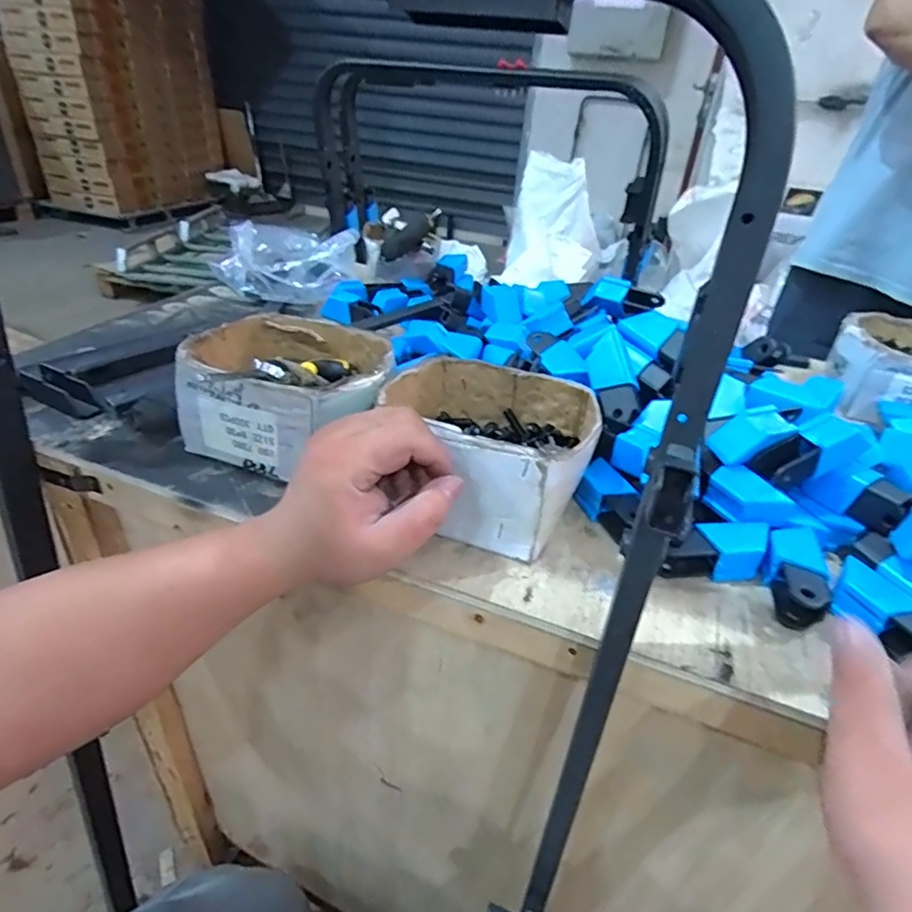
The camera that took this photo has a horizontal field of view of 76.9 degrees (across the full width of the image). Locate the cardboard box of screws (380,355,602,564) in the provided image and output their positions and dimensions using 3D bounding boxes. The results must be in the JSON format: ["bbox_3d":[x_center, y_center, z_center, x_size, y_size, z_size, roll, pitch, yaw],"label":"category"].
[{"bbox_3d":[0.021,-0.011,0.441,0.159,0.076,0.143,19,35,20],"label":"cardboard box of screws"}]

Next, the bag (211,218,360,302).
[{"bbox_3d":[-0.233,-0.273,0.791,0.164,0.073,0.174,-14,38,-27],"label":"bag"}]

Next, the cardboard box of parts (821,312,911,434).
[{"bbox_3d":[0.522,-0.106,0.658,0.166,0.076,0.176,19,35,20],"label":"cardboard box of parts"}]

